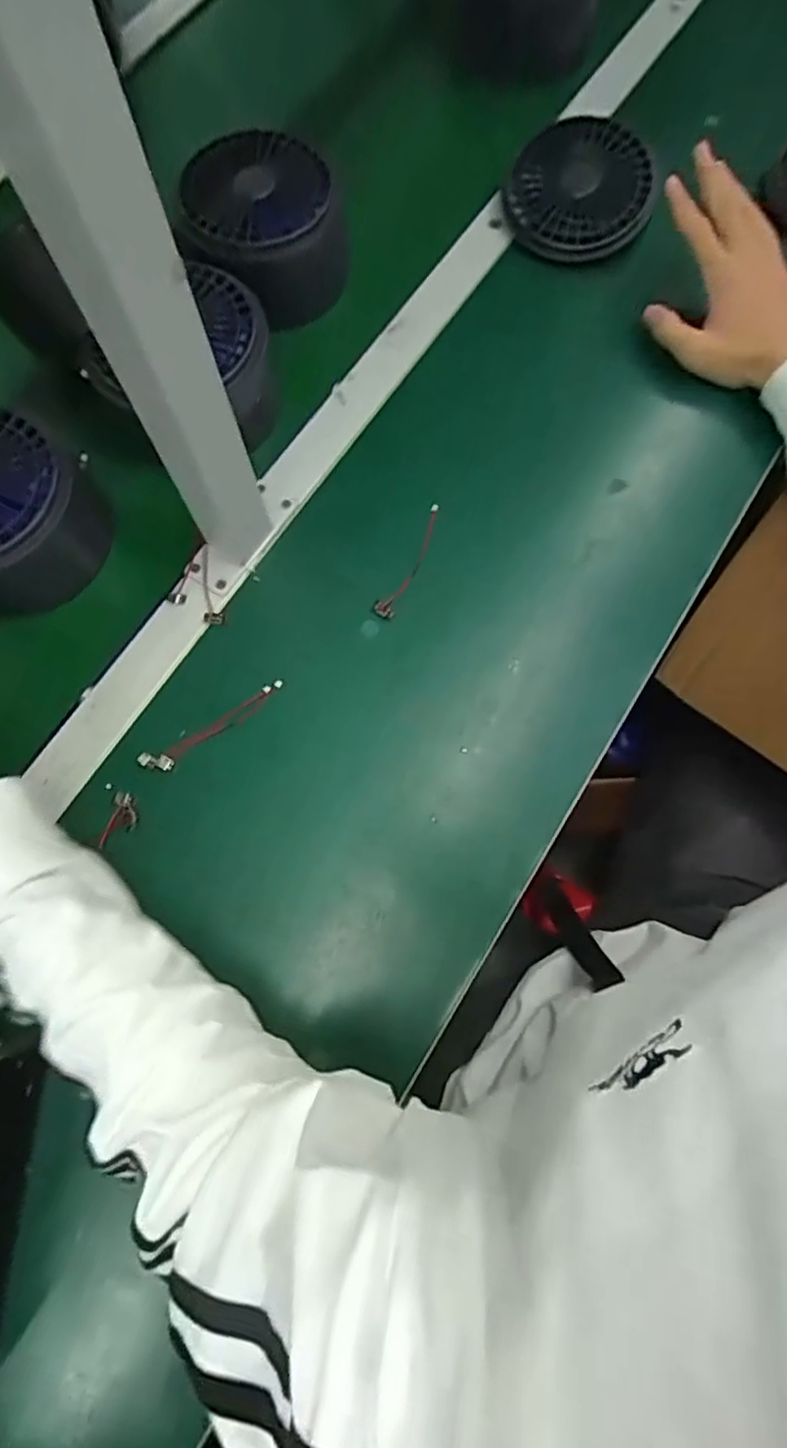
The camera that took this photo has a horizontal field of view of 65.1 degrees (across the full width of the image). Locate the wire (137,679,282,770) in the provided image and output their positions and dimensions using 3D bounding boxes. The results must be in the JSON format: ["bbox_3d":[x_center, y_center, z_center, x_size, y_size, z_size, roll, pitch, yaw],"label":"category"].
[{"bbox_3d":[-0.130,0.002,0.450,0.112,0.014,0.016,-33,78,-9],"label":"wire"}]

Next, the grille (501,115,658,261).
[{"bbox_3d":[0.168,-0.485,0.550,0.125,0.023,0.113,13,89,9],"label":"grille"}]

